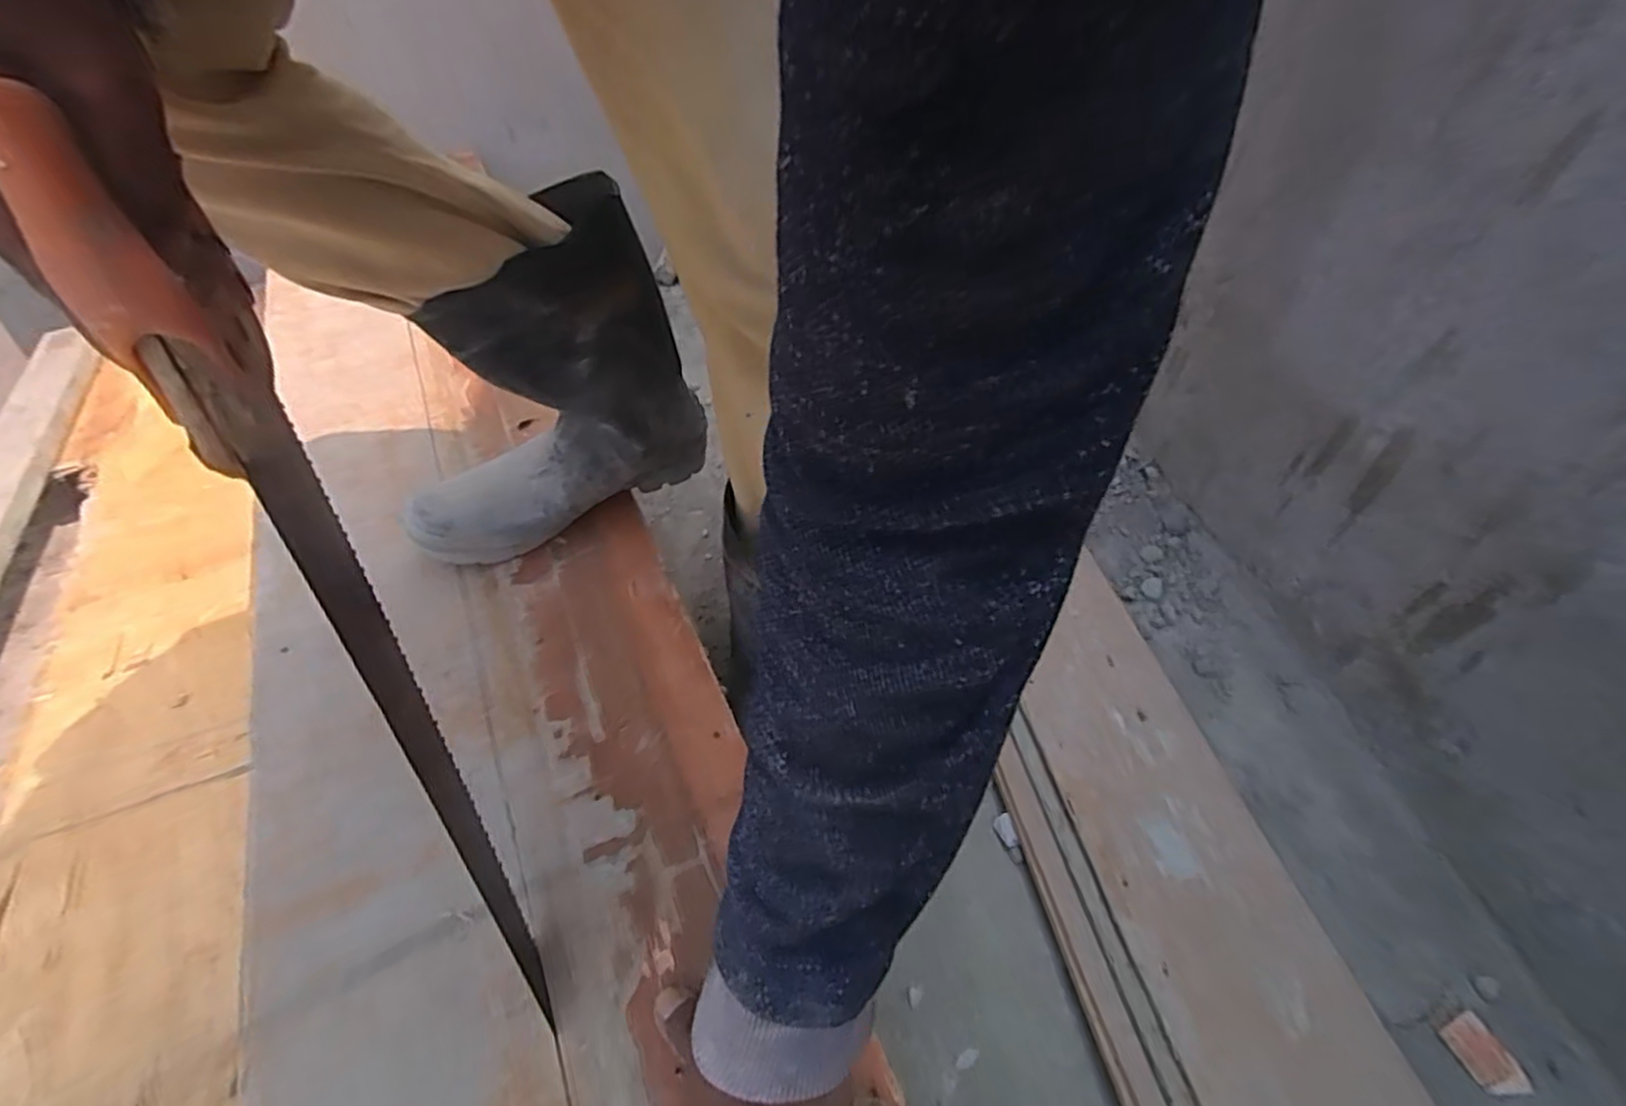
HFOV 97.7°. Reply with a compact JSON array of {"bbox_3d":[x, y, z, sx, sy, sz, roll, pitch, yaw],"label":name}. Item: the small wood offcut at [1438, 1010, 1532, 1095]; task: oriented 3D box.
[{"bbox_3d":[0.493,0.370,0.523,0.032,0.009,0.049,-15,48,-14],"label":"small wood offcut"}]

